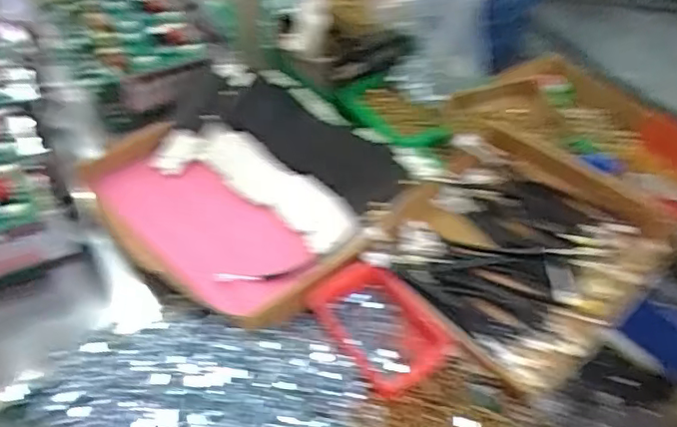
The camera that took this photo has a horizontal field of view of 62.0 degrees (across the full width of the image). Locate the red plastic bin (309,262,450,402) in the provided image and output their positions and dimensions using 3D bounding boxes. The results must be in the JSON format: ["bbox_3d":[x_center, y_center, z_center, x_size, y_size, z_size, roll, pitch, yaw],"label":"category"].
[{"bbox_3d":[0.050,0.133,0.678,0.102,0.060,0.160,-29,53,-27],"label":"red plastic bin"}]

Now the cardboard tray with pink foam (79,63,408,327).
[{"bbox_3d":[-0.130,-0.058,0.904,0.440,0.097,0.501,-33,55,-29],"label":"cardboard tray with pink foam"}]

